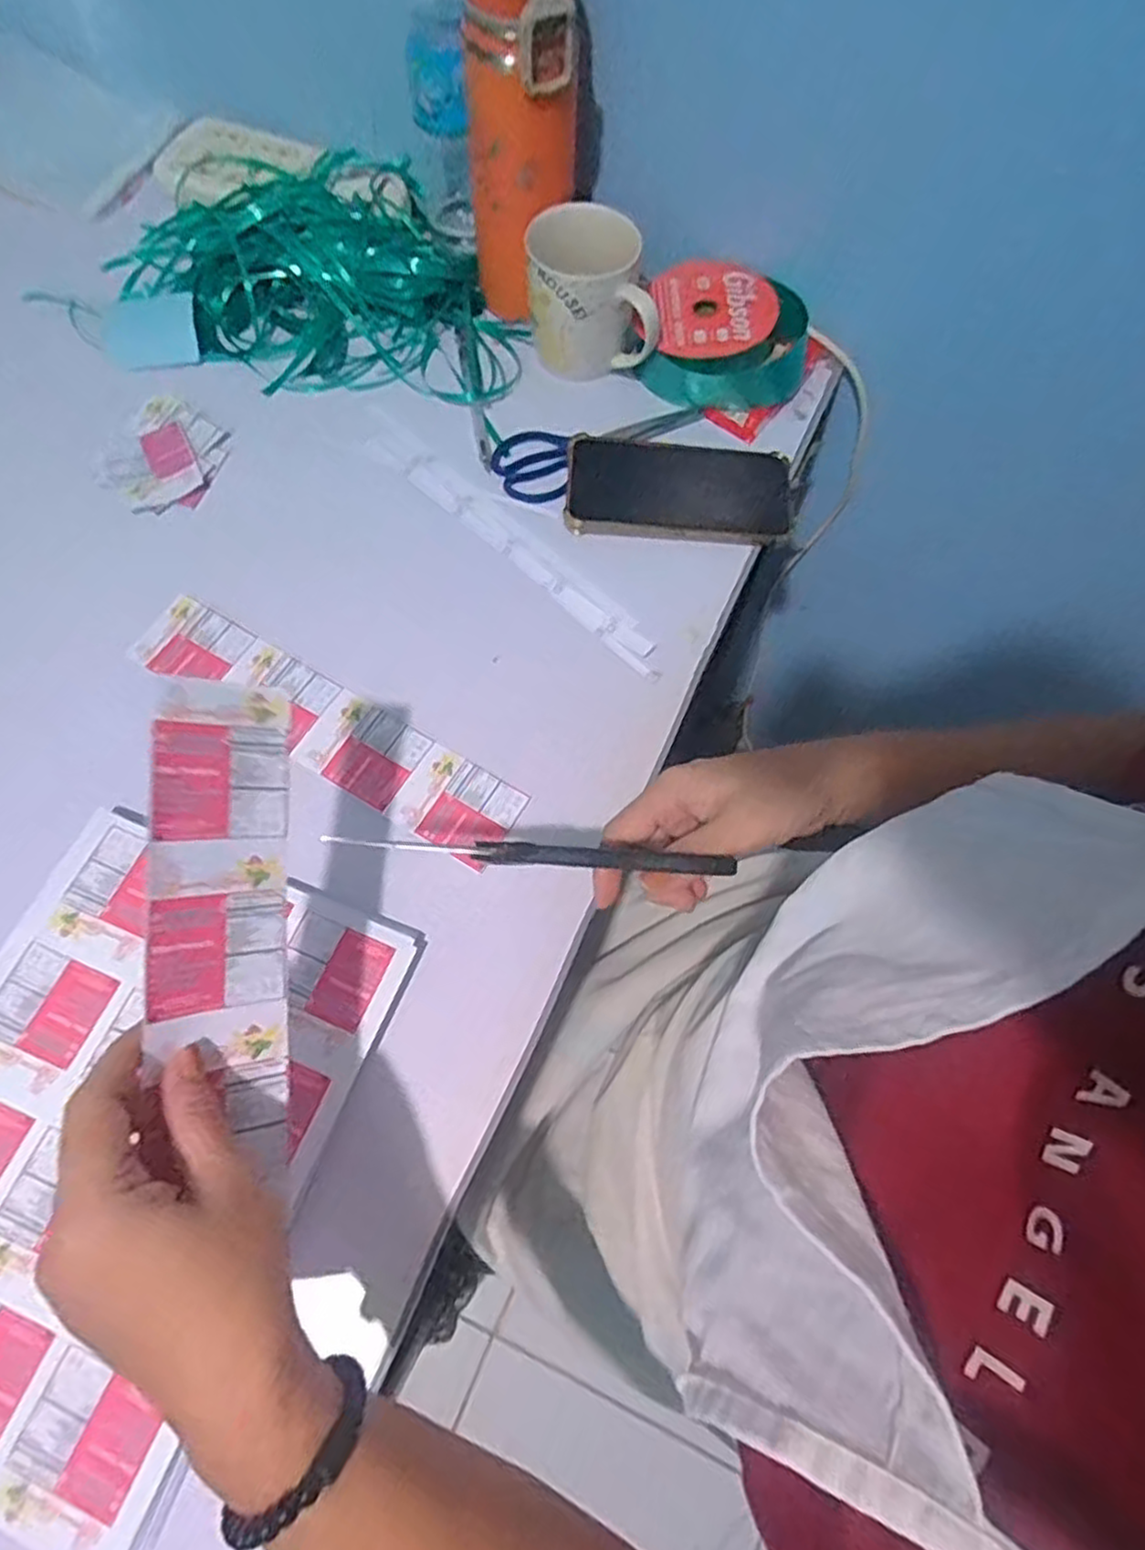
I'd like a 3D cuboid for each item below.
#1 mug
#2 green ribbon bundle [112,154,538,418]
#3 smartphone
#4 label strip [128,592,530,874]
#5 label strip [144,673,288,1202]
[{"bbox_3d":[0.014,-0.362,0.556,0.096,0.092,0.082,0,69,-2],"label":"mug"},{"bbox_3d":[-0.215,-0.409,0.597,0.316,0.041,0.284,-9,70,-5],"label":"green ribbon bundle"},{"bbox_3d":[0.079,-0.213,0.533,0.162,0.017,0.085,3,69,-1],"label":"smartphone"},{"bbox_3d":[-0.164,-0.034,0.478,0.284,0.006,0.059,30,70,10],"label":"label strip"},{"bbox_3d":[-0.149,0.063,0.311,0.056,0.011,0.207,1,87,-47],"label":"label strip"}]

